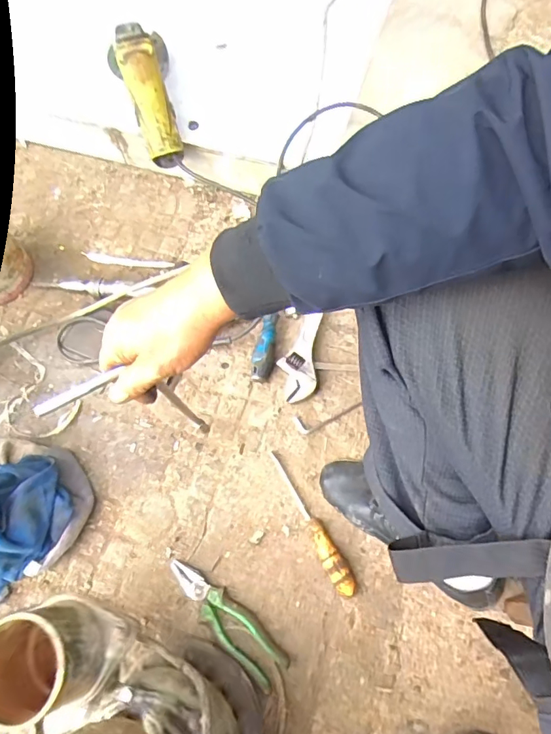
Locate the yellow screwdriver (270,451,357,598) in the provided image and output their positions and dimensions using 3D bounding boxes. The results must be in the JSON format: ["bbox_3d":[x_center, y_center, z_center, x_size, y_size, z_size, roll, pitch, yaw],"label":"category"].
[{"bbox_3d":[0.049,0.214,0.688,0.027,0.027,0.216,-27,69,-8],"label":"yellow screwdriver"}]

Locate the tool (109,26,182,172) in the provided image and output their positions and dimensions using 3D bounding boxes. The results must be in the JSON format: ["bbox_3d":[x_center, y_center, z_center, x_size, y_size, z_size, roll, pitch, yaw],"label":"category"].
[{"bbox_3d":[-0.223,-0.478,0.850,0.102,0.087,0.275,-16,80,-4],"label":"tool"}]

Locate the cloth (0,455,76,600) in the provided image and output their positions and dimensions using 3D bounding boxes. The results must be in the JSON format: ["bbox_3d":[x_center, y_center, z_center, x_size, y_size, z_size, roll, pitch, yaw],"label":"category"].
[{"bbox_3d":[-0.388,0.229,0.666,0.223,0.099,0.124,-40,71,-13],"label":"cloth"}]

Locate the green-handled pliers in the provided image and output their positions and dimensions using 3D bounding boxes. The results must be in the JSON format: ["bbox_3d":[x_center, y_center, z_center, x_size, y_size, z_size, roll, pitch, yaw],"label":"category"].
[{"bbox_3d":[-0.068,0.329,0.644,0.194,0.032,0.048,39,74,17],"label":"green-handled pliers"}]

